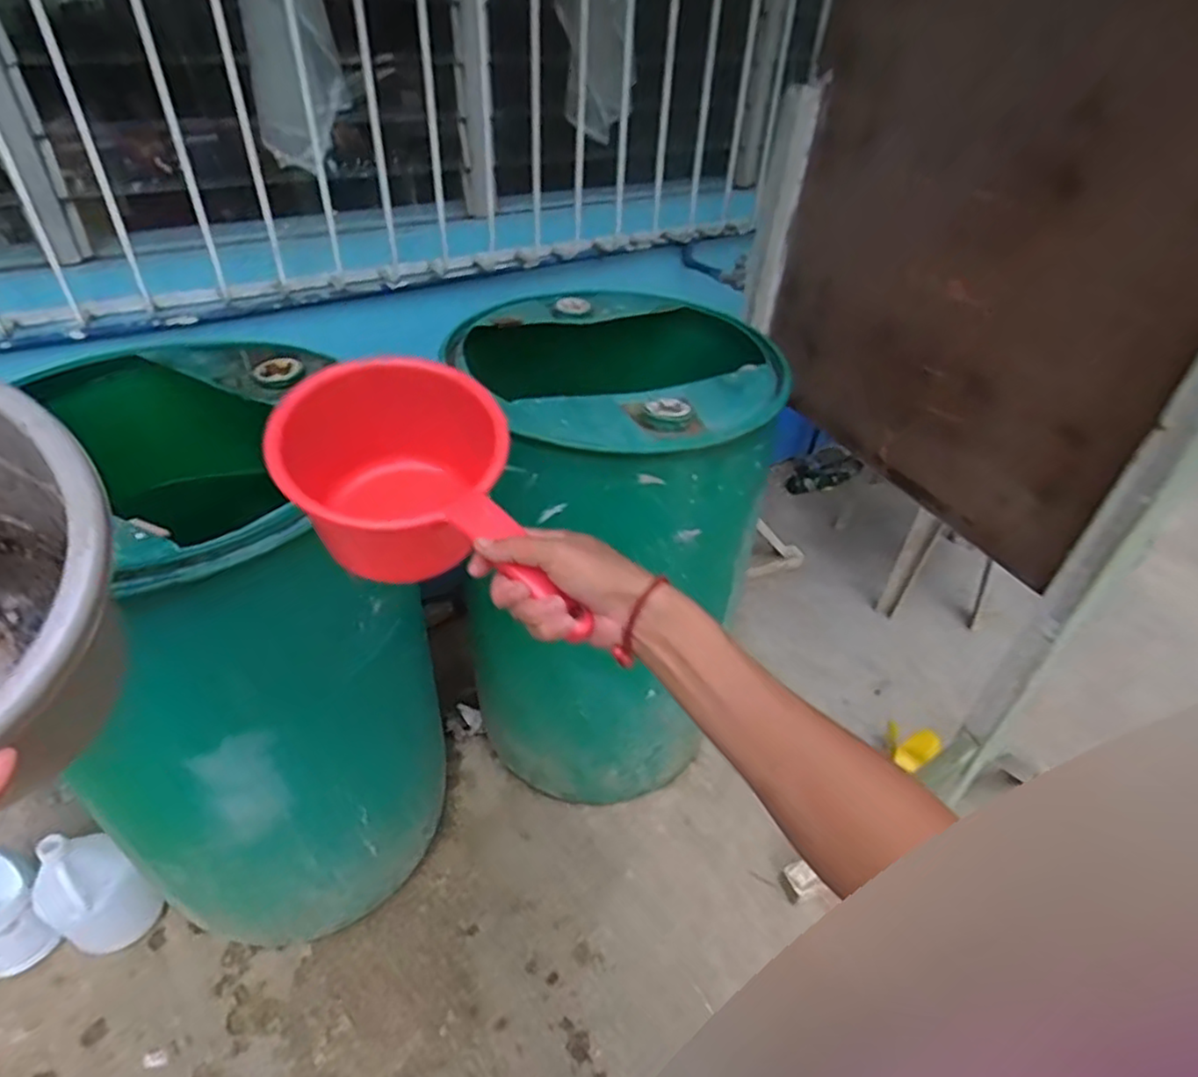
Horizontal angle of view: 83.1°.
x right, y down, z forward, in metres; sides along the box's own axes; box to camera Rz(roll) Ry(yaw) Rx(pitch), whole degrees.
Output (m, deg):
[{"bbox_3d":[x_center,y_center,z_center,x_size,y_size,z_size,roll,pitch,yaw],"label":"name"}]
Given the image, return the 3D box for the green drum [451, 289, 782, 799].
[{"bbox_3d":[-0.012,0.030,1.393,0.590,0.892,0.577,7,41,3],"label":"green drum"}]

